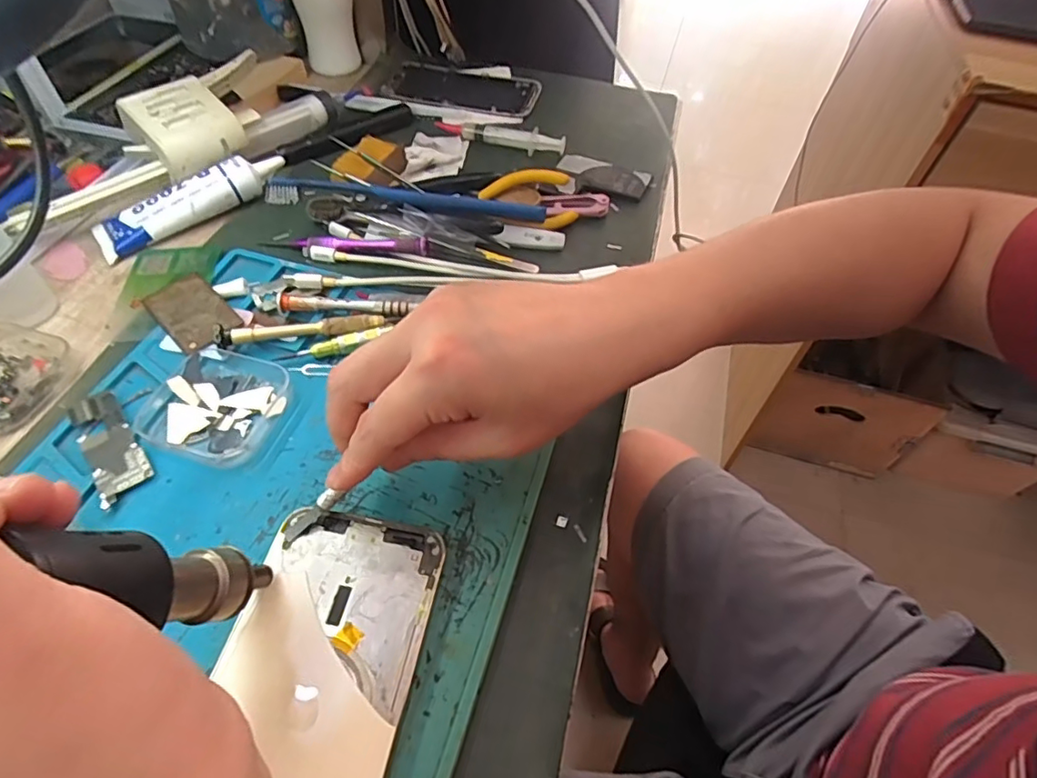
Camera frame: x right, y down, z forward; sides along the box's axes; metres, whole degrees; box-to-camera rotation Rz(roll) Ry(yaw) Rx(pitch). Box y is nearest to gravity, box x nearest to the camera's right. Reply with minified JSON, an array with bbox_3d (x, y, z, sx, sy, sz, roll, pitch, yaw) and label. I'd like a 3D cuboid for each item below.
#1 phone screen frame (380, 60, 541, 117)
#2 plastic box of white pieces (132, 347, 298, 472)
[{"bbox_3d":[-0.054,-0.296,0.555,0.144,0.004,0.077,13,53,5],"label":"phone screen frame"},{"bbox_3d":[-0.160,0.006,0.305,0.073,0.012,0.064,16,53,7],"label":"plastic box of white pieces"}]

